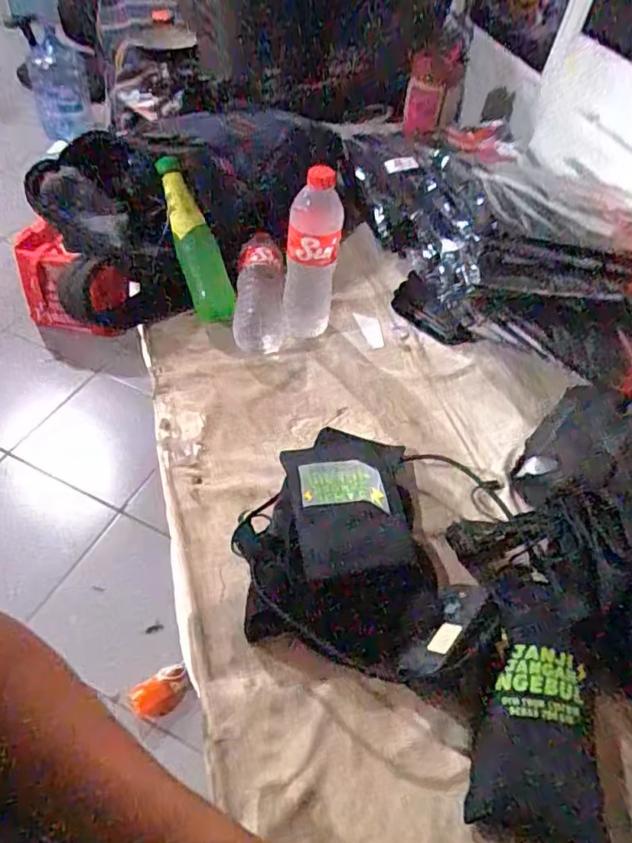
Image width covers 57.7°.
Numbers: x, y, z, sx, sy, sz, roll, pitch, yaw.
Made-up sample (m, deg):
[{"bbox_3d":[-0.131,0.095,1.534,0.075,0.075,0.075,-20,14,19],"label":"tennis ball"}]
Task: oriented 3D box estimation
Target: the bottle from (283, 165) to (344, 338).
[{"bbox_3d":[-0.005,-0.202,0.731,0.062,0.215,0.053,4,48,-2],"label":"bottle"}]

